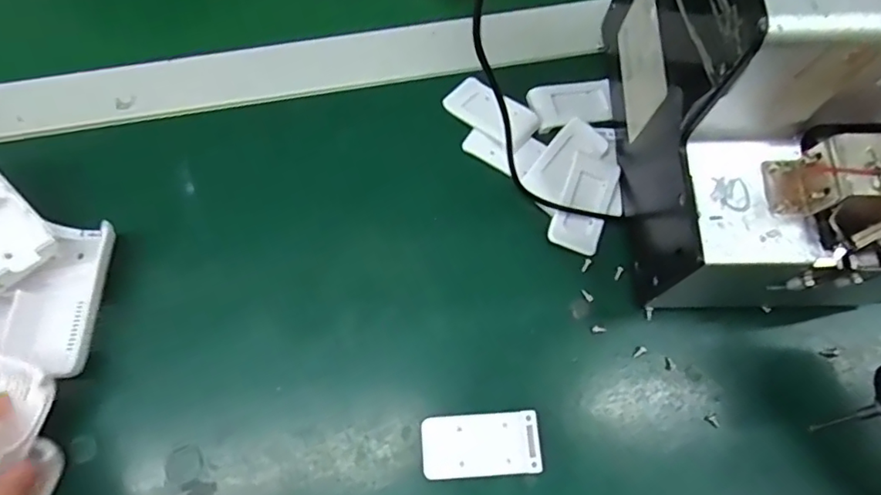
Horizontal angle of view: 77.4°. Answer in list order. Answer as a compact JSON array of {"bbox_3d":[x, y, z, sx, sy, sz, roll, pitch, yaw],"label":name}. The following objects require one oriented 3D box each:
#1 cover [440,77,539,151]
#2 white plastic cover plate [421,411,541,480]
[{"bbox_3d":[0.030,-0.081,0.327,0.055,0.007,0.028,39,74,13],"label":"cover"},{"bbox_3d":[0.019,0.095,0.264,0.055,0.006,0.028,-4,70,-1],"label":"white plastic cover plate"}]

